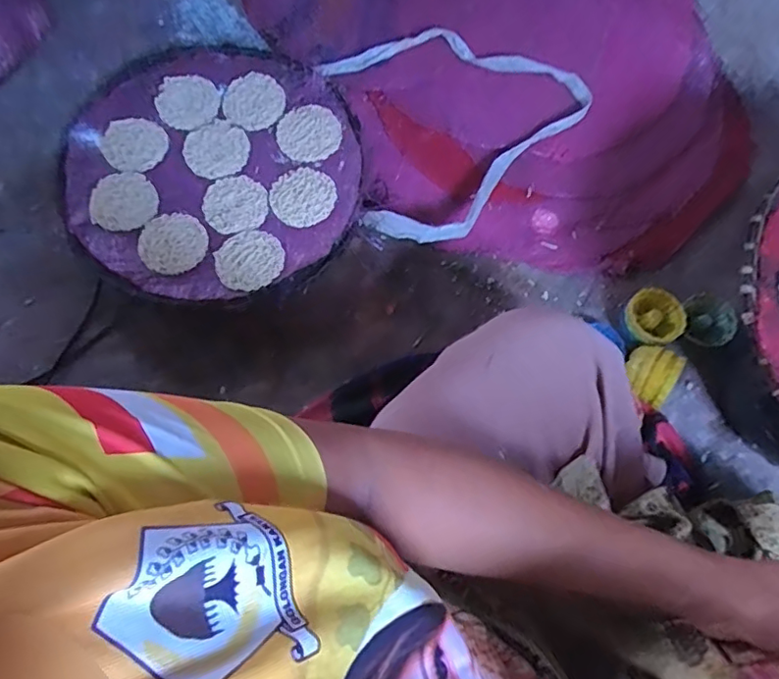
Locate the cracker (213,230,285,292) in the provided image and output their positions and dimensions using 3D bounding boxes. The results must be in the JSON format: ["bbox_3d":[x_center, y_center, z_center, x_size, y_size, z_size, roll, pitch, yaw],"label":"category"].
[{"bbox_3d":[-0.161,-0.093,0.647,0.075,0.004,0.076,0,72,0],"label":"cracker"}]

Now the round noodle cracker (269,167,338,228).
[{"bbox_3d":[-0.101,-0.168,0.663,0.076,0.012,0.074,0,72,0],"label":"round noodle cracker"}]

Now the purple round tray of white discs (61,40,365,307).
[{"bbox_3d":[-0.210,-0.207,0.690,0.340,0.024,0.373,0,81,0],"label":"purple round tray of white discs"}]

